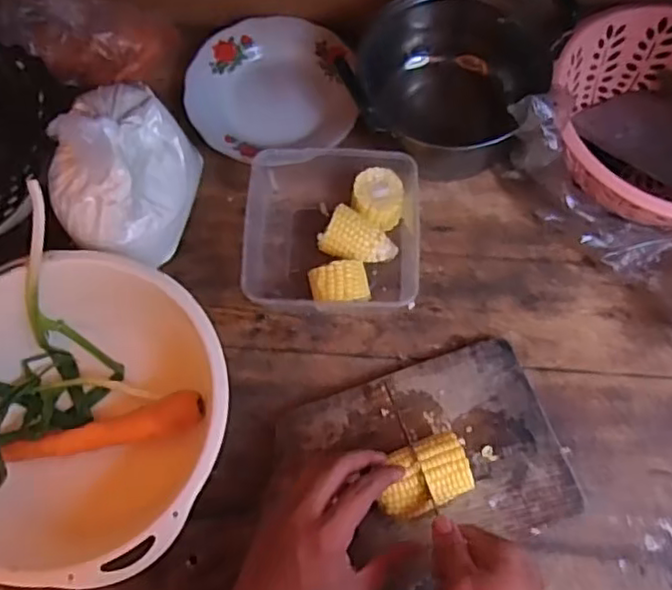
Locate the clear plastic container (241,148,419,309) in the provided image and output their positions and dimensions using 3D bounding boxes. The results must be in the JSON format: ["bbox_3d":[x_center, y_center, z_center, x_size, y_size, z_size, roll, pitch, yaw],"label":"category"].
[{"bbox_3d":[-0.003,-0.066,0.631,0.159,0.055,0.159,3,68,1],"label":"clear plastic container"}]

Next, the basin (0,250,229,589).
[{"bbox_3d":[-0.210,0.101,0.538,0.246,0.101,0.240,0,68,0],"label":"basin"}]

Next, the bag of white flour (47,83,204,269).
[{"bbox_3d":[-0.187,-0.111,0.584,0.082,0.179,0.150,14,69,5],"label":"bag of white flour"}]

